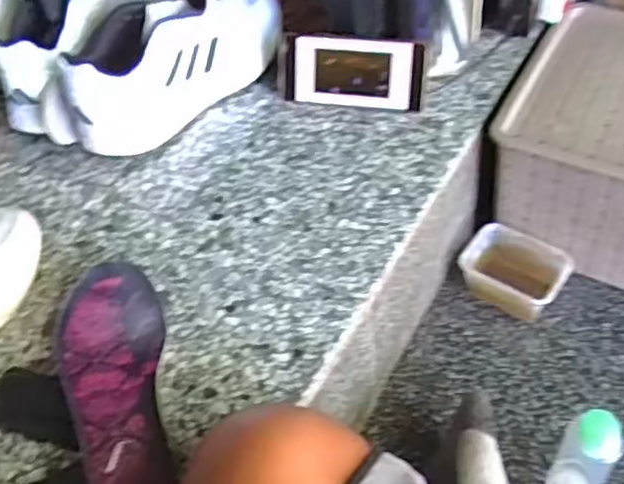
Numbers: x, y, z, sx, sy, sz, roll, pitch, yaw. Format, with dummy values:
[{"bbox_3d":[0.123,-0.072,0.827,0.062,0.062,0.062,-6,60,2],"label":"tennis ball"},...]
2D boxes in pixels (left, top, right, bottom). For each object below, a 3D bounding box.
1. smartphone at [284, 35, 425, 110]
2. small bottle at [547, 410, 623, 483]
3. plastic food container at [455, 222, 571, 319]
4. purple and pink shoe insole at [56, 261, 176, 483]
[{"bbox_3d":[0.045,-0.187,0.752,0.153,0.074,0.005,8,24,13],"label":"smartphone"},{"bbox_3d":[0.239,0.190,0.593,0.045,0.140,0.039,30,60,29],"label":"small bottle"},{"bbox_3d":[0.227,0.039,0.777,0.109,0.060,0.080,28,59,27],"label":"plastic food container"},{"bbox_3d":[-0.160,0.109,0.552,0.083,0.037,0.256,-12,50,-5],"label":"purple and pink shoe insole"}]

